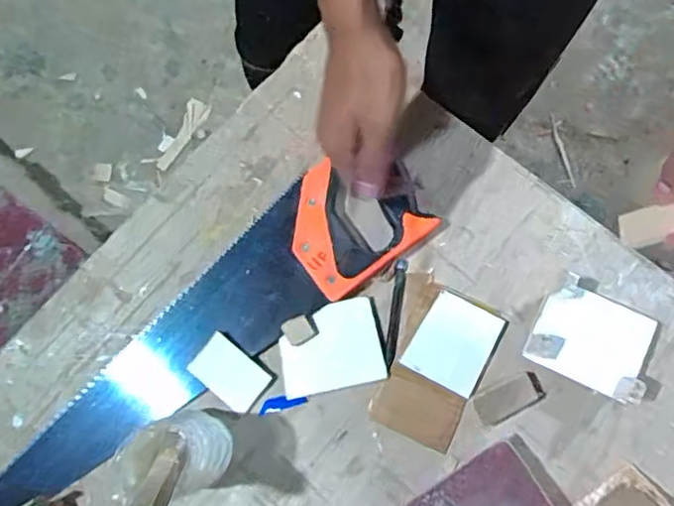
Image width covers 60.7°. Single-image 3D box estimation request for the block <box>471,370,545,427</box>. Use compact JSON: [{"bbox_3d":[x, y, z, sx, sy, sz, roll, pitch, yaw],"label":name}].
[{"bbox_3d":[0.144,0.123,0.485,0.060,0.018,0.029,-27,79,-2],"label":"block"}]

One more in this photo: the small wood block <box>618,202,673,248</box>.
[{"bbox_3d":[0.213,-0.023,0.367,0.011,0.066,0.025,3,70,-41],"label":"small wood block"}]

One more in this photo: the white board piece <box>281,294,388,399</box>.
[{"bbox_3d":[-0.006,0.083,0.511,0.090,0.011,0.073,-12,79,1],"label":"white board piece"}]

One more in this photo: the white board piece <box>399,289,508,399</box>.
[{"bbox_3d":[0.102,0.077,0.499,0.066,0.010,0.076,29,82,8],"label":"white board piece"}]

